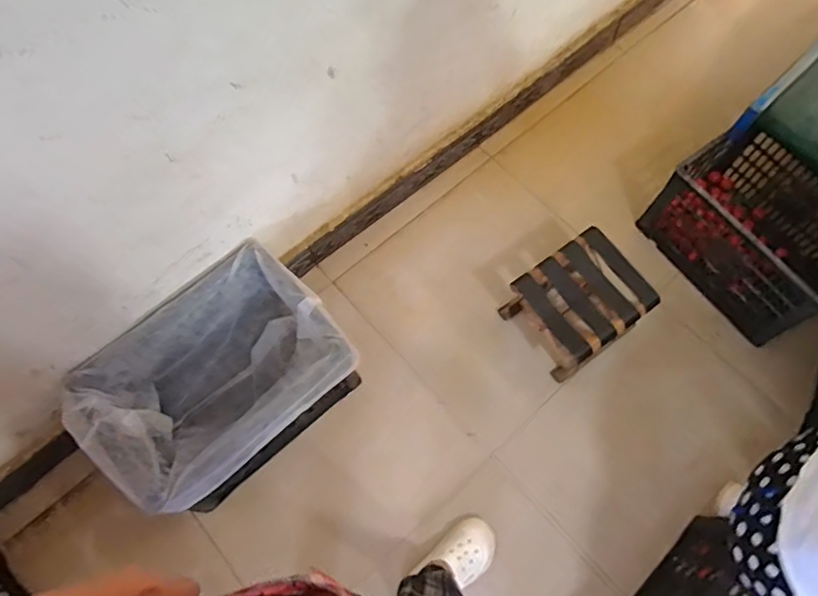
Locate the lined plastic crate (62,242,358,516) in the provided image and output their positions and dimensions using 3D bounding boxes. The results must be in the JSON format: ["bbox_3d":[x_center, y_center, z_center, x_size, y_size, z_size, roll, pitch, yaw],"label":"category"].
[{"bbox_3d":[-0.376,0.177,1.147,0.482,0.262,0.340,-42,73,-12],"label":"lined plastic crate"}]

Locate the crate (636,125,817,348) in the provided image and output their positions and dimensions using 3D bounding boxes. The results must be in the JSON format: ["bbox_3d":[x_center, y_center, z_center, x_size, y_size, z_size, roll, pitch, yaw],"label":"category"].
[{"bbox_3d":[0.818,-0.155,1.276,0.296,0.223,0.421,-34,71,-10],"label":"crate"}]

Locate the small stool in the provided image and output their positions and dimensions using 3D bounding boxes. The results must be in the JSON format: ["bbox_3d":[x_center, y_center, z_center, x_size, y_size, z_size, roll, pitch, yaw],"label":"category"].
[{"bbox_3d":[0.383,0.009,1.233,0.248,0.161,0.225,-35,72,-10],"label":"small stool"}]

